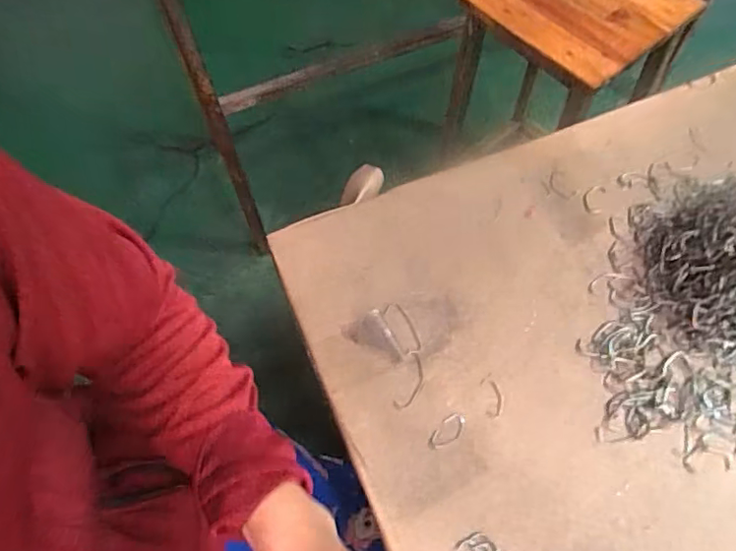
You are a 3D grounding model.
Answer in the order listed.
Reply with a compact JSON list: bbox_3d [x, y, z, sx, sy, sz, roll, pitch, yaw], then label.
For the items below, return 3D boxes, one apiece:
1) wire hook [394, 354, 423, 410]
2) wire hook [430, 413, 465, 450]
[{"bbox_3d":[0.037,0.089,0.463,0.015,0.004,0.048,23,66,13],"label":"wire hook"},{"bbox_3d":[0.063,0.122,0.441,0.016,0.004,0.035,37,70,19],"label":"wire hook"}]

